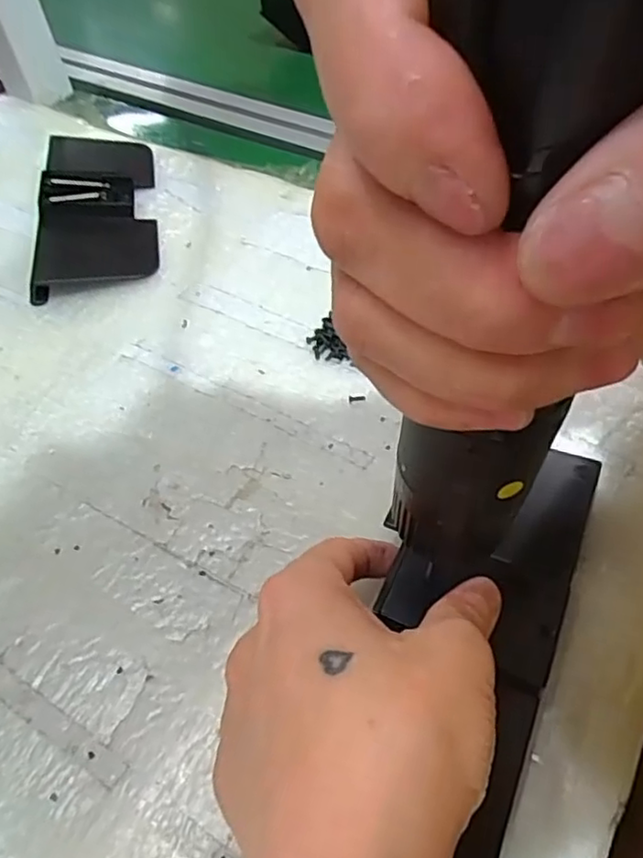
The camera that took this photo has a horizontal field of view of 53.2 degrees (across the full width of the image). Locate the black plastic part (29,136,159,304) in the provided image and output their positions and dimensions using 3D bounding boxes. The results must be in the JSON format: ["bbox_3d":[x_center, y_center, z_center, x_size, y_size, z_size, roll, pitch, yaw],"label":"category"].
[{"bbox_3d":[-0.146,-0.148,0.415,0.071,0.025,0.162,-9,53,-4],"label":"black plastic part"}]

